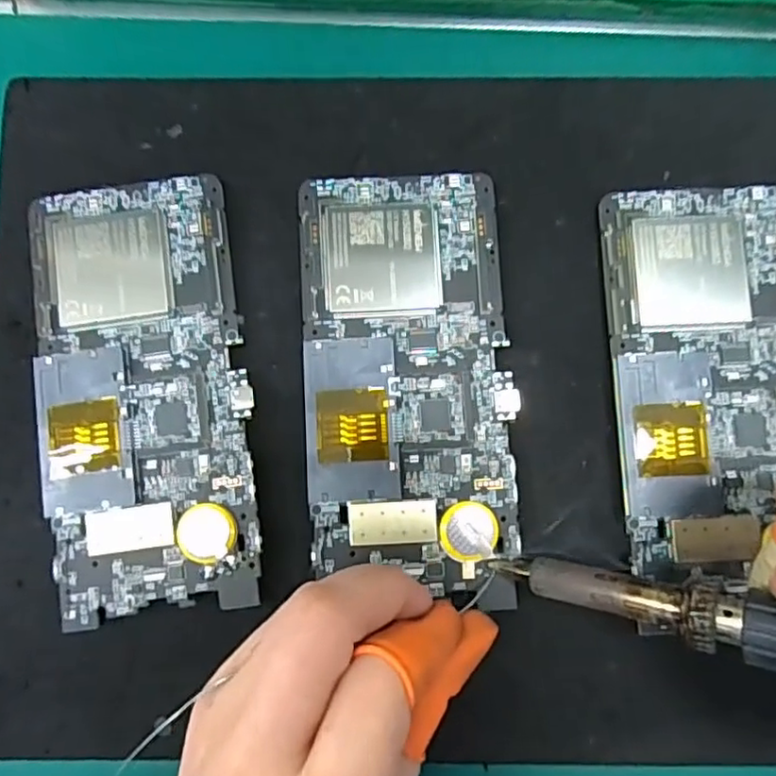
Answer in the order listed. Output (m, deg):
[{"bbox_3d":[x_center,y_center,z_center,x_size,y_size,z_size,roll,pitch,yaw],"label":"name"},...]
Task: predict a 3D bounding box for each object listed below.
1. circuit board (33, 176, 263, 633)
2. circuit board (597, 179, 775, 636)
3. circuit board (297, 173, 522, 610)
[{"bbox_3d":[-0.087,0.001,0.220,0.071,0.009,0.151,-6,84,-1],"label":"circuit board"},{"bbox_3d":[0.117,-0.006,0.220,0.071,0.012,0.135,-3,84,0],"label":"circuit board"},{"bbox_3d":[0.007,-0.002,0.221,0.072,0.009,0.150,-3,84,0],"label":"circuit board"}]

